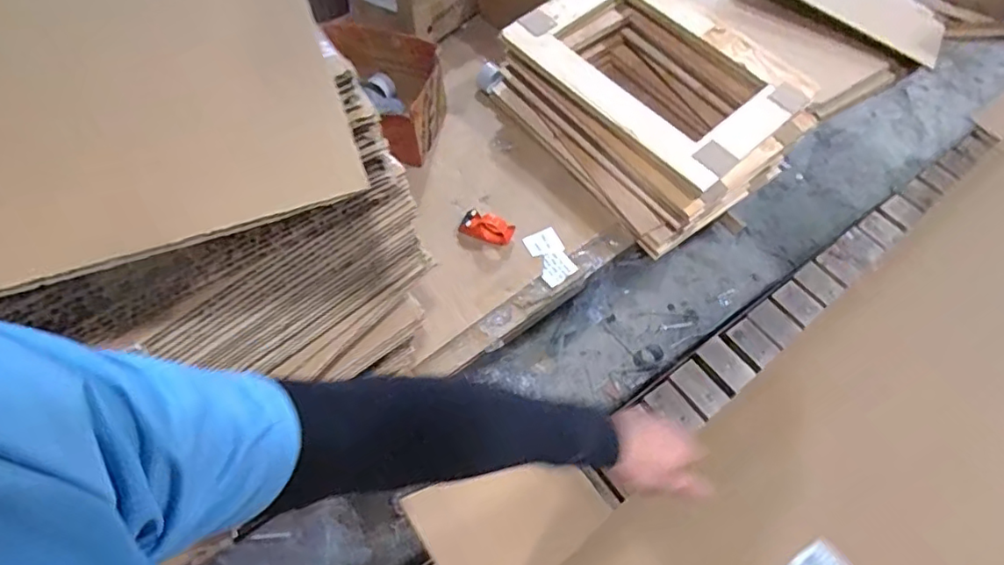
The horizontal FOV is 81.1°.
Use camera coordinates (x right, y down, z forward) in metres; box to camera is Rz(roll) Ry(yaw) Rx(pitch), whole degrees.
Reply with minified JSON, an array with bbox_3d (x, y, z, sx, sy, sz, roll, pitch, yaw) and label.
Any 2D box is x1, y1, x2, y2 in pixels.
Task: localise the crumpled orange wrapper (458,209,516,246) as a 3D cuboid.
[{"bbox_3d":[-0.037,-0.137,1.479,0.139,0.043,0.062,15,60,10],"label":"crumpled orange wrapper"}]

